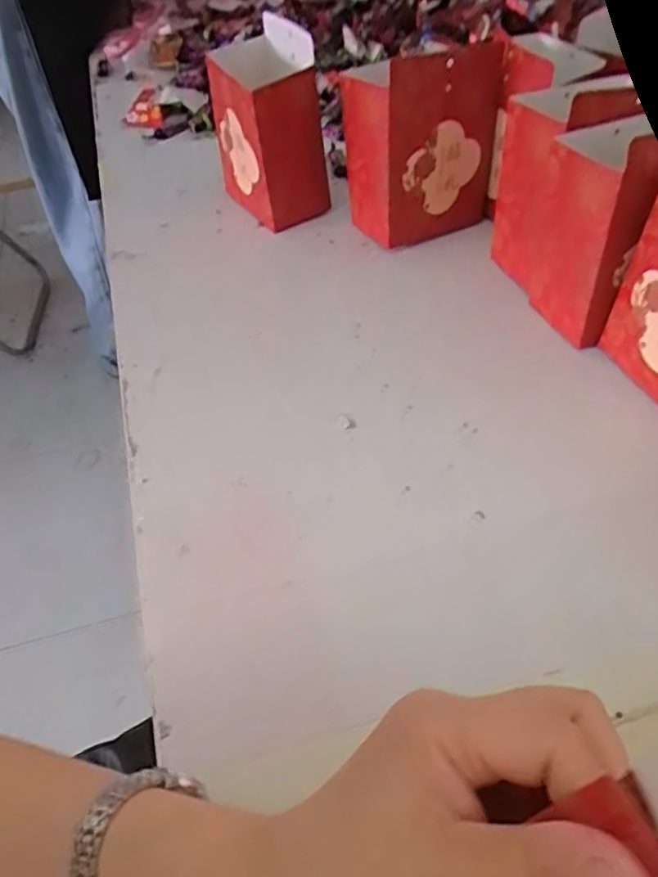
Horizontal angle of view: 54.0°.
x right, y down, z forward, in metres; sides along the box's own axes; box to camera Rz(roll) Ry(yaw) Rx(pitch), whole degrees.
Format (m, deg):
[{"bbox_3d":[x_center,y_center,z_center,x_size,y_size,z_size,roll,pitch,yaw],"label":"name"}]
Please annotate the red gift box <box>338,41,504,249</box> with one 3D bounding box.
[{"bbox_3d":[0.075,-0.242,0.535,0.110,0.147,0.057,-23,49,-15],"label":"red gift box"}]

